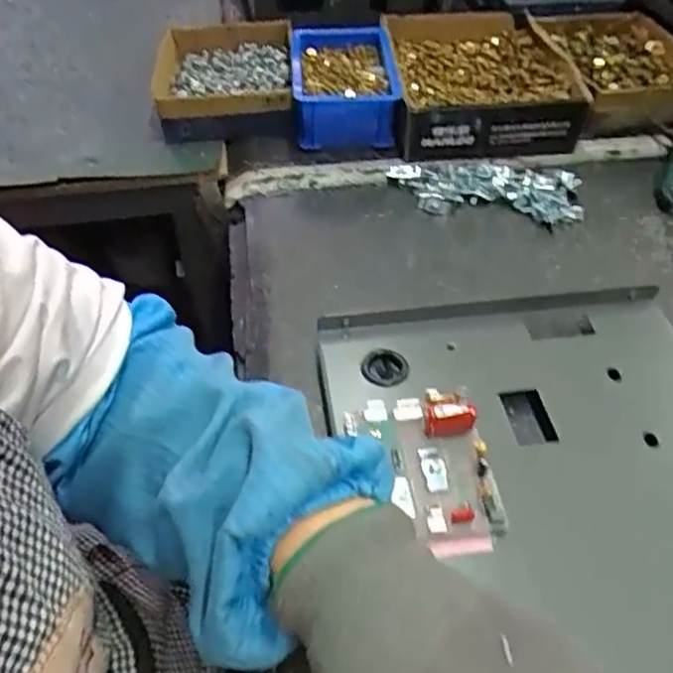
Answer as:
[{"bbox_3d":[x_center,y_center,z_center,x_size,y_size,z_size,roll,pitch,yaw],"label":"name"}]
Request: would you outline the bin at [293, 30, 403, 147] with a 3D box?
[{"bbox_3d":[0.004,-0.252,0.644,0.100,0.041,0.181,-3,45,-2],"label":"bin"}]

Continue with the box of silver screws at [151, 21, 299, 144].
[{"bbox_3d":[-0.114,-0.269,0.688,0.144,0.042,0.203,-5,45,-4],"label":"box of silver screws"}]

